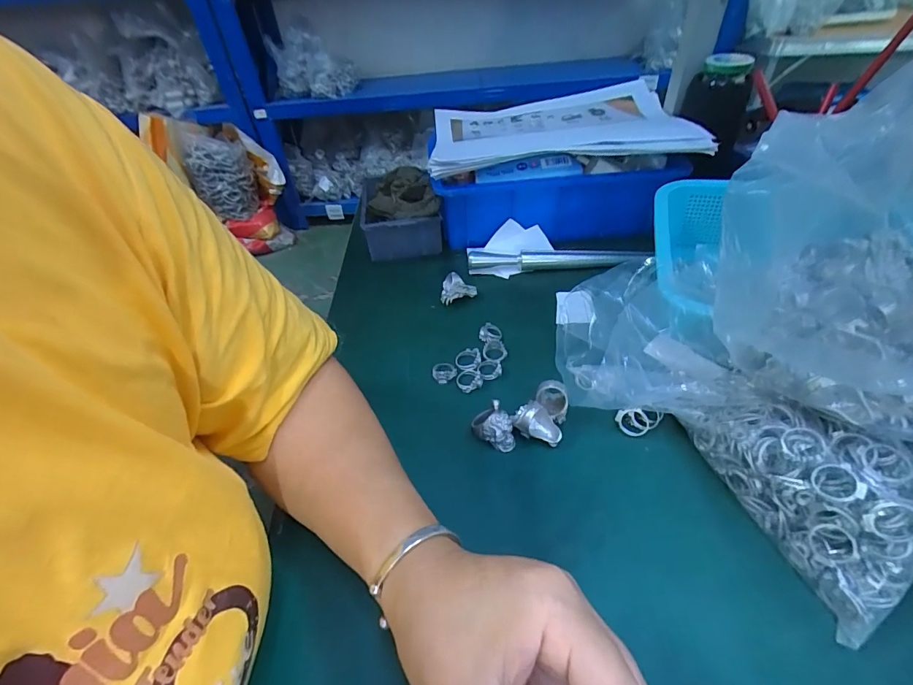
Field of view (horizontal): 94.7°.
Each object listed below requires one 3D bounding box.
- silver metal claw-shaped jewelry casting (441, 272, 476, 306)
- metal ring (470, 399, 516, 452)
[{"bbox_3d":[0.002,-0.055,0.445,0.036,0.033,0.021,0,44,5],"label":"silver metal claw-shaped jewelry casting"},{"bbox_3d":[0.029,0.066,0.319,0.024,0.030,0.028,-27,48,-21],"label":"metal ring"}]

